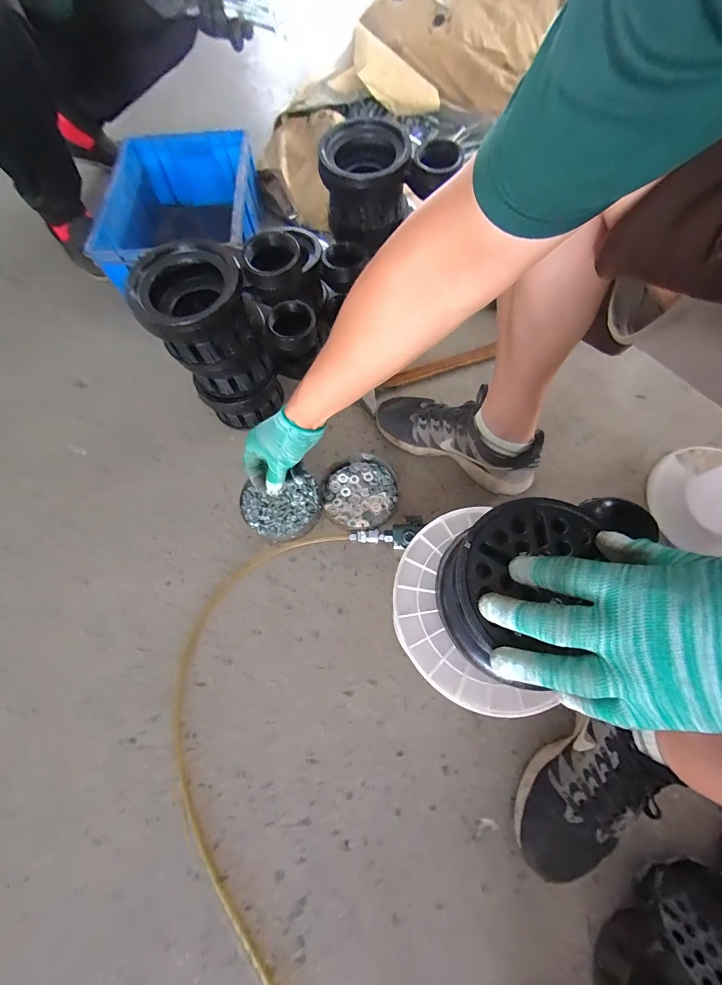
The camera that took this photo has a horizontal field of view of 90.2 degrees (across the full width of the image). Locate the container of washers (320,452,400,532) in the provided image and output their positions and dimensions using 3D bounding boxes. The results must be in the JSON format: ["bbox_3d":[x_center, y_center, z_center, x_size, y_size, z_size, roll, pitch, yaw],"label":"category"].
[{"bbox_3d":[-0.001,0.001,0.630,0.130,0.028,0.133,0,67,0],"label":"container of washers"}]

